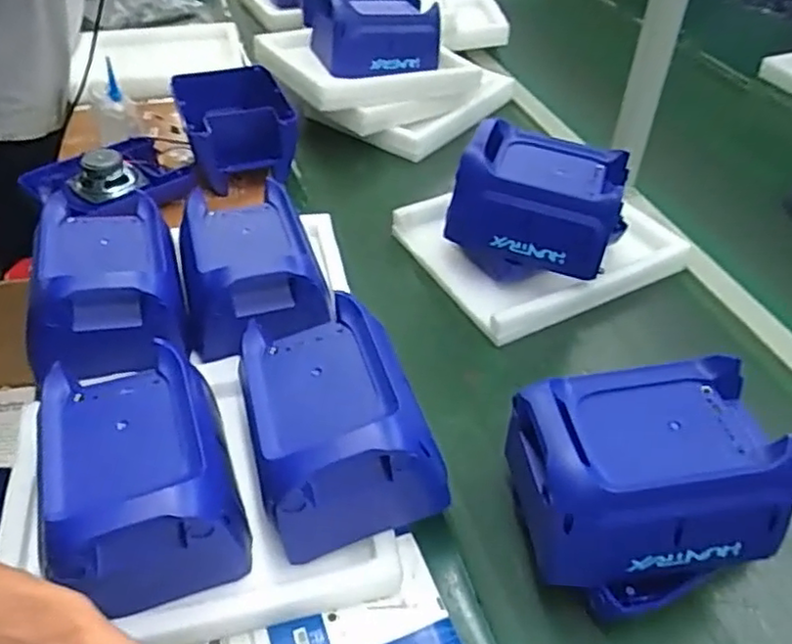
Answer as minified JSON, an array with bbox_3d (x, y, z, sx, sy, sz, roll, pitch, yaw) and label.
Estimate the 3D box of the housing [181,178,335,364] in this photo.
[{"bbox_3d":[-0.177,-0.073,0.820,0.152,0.100,0.227,-8,45,-12],"label":"housing"}]

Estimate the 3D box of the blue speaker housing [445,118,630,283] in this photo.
[{"bbox_3d":[0.196,-0.160,0.896,0.222,0.139,0.150,16,45,12],"label":"blue speaker housing"}]

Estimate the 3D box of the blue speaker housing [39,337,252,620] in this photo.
[{"bbox_3d":[-0.236,0.134,0.604,0.151,0.115,0.214,-14,47,-18],"label":"blue speaker housing"}]

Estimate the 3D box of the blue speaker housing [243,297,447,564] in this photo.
[{"bbox_3d":[-0.059,0.088,0.637,0.164,0.124,0.212,-11,46,-15],"label":"blue speaker housing"}]

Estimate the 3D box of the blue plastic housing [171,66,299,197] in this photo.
[{"bbox_3d":[-0.270,-0.333,1.090,0.174,0.103,0.182,-12,46,-16],"label":"blue plastic housing"}]

